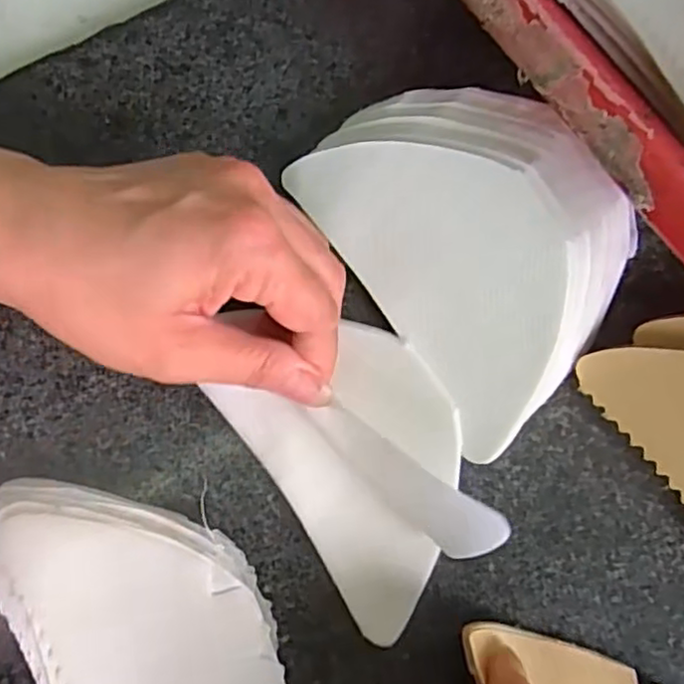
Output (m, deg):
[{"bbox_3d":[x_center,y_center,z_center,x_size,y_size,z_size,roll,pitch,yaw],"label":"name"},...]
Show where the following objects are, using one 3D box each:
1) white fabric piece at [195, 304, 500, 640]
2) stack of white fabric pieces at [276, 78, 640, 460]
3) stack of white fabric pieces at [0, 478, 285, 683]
[{"bbox_3d":[0.012,0.044,0.255,0.075,0.037,0.108,-33,76,-10],"label":"white fabric piece"},{"bbox_3d":[0.061,-0.049,0.279,0.113,0.031,0.146,-31,76,-10],"label":"stack of white fabric pieces"},{"bbox_3d":[-0.068,0.119,0.243,0.087,0.018,0.159,-22,75,-7],"label":"stack of white fabric pieces"}]

